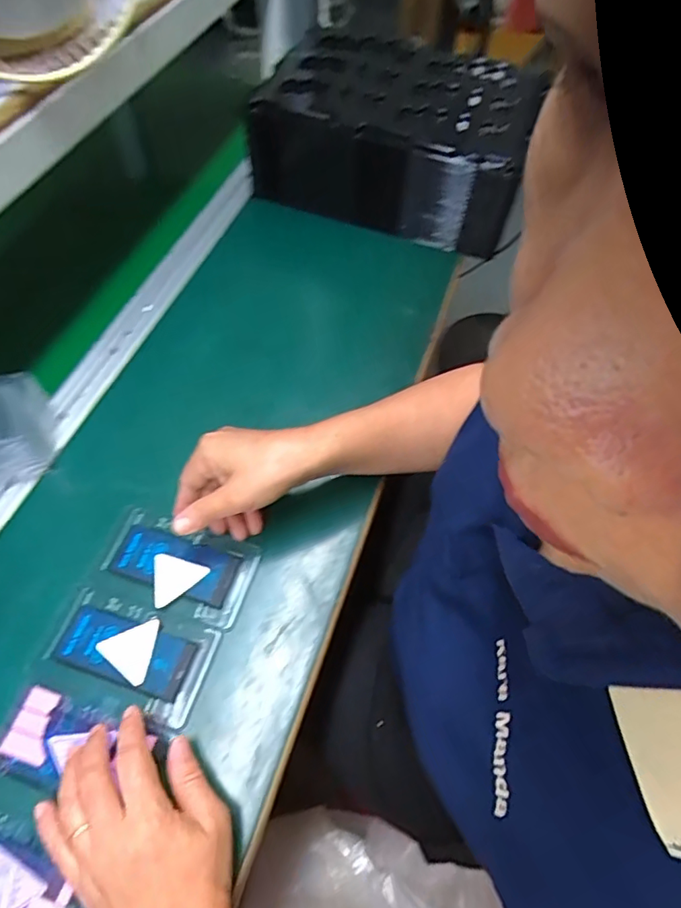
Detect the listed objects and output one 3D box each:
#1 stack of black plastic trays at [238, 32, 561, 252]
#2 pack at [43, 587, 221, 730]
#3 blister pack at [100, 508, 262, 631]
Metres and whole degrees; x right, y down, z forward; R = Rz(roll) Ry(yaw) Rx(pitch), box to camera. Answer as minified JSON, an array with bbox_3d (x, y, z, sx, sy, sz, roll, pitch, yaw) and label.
[{"bbox_3d":[0.076,-0.419,0.696,0.339,0.122,0.237,15,59,7],"label":"stack of black plastic trays"},{"bbox_3d":[-0.162,0.154,0.407,0.119,0.010,0.072,15,59,6],"label":"pack"},{"bbox_3d":[-0.135,0.093,0.443,0.122,0.010,0.072,15,58,8],"label":"blister pack"}]

